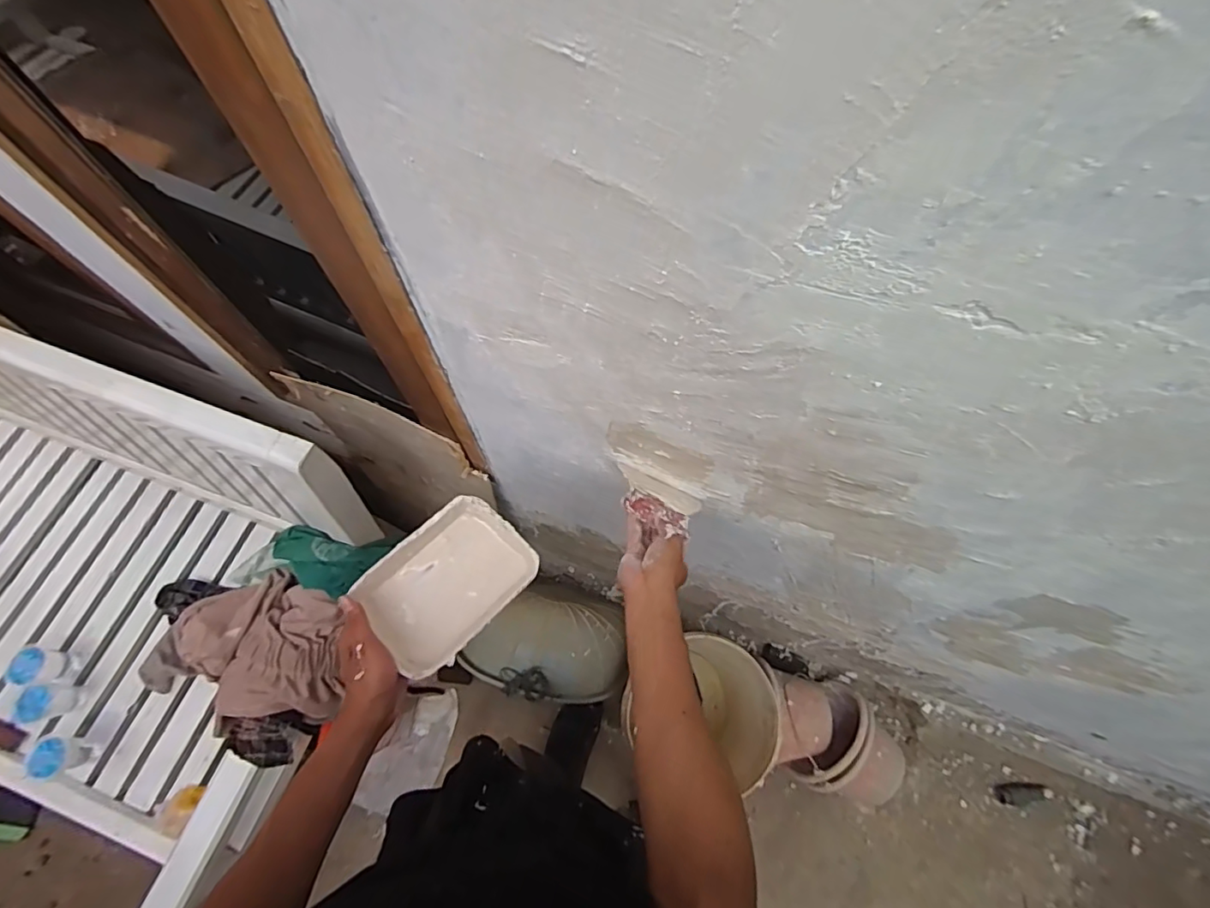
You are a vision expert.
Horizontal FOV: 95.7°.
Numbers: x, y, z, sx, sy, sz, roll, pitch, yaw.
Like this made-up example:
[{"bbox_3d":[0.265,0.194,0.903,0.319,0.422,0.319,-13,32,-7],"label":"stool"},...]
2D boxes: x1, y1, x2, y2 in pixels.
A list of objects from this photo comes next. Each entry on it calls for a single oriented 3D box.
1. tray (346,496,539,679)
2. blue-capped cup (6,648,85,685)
[{"bbox_3d":[-0.165,0.138,0.584,0.117,0.056,0.165,41,72,13],"label":"tray"},{"bbox_3d":[-1.051,0.396,1.025,0.061,0.088,0.067,1,68,-2],"label":"blue-capped cup"}]

